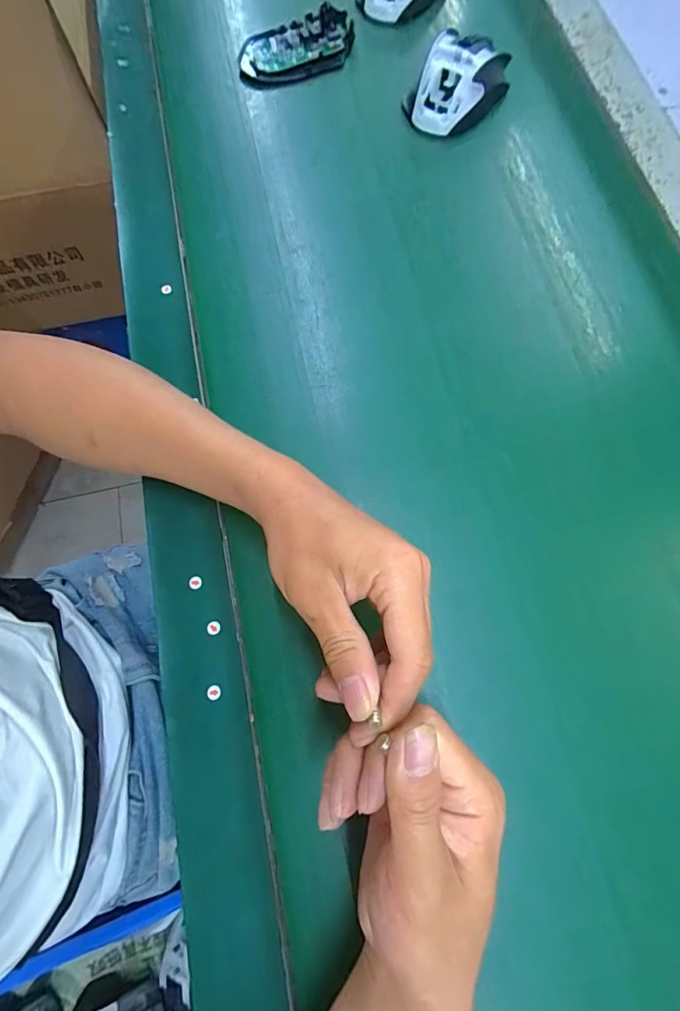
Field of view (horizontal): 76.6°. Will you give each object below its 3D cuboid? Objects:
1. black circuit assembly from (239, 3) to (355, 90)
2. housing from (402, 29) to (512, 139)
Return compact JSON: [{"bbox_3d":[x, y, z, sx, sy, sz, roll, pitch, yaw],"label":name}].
[{"bbox_3d":[-0.041,-0.445,0.420,0.117,0.018,0.060,-19,74,-5],"label":"black circuit assembly"},{"bbox_3d":[0.104,-0.381,0.389,0.073,0.037,0.088,32,77,10],"label":"housing"}]

